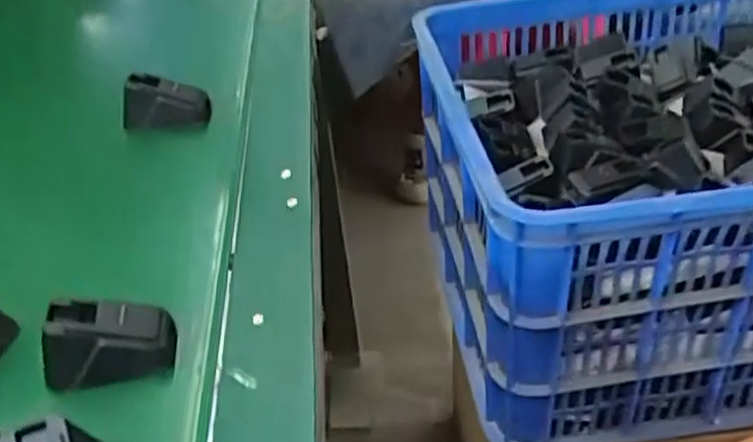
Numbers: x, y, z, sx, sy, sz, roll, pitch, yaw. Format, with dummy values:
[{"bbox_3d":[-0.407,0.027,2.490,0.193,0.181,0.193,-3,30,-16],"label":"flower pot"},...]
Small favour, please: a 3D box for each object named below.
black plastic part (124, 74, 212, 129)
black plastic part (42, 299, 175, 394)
[{"bbox_3d":[-0.173,-0.099,0.611,0.067,0.037,0.035,0,40,7],"label":"black plastic part"},{"bbox_3d":[-0.146,0.064,0.404,0.067,0.035,0.033,-10,39,-5],"label":"black plastic part"}]

